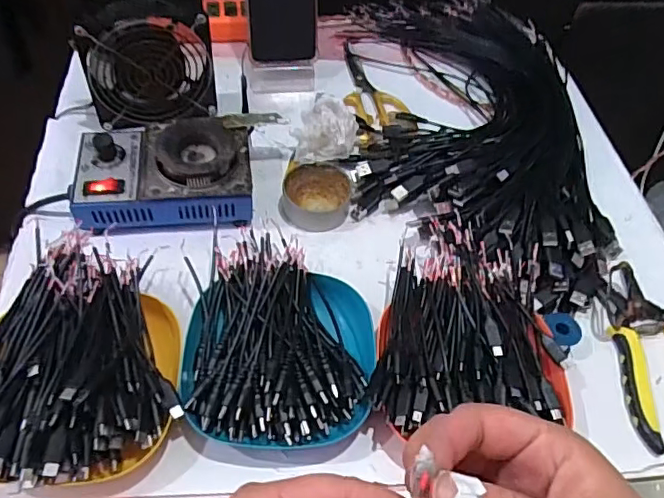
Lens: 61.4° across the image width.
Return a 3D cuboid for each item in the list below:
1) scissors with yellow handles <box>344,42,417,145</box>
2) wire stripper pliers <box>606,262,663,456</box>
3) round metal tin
[{"bbox_3d":[0.042,-0.187,0.638,0.069,0.012,0.174,-10,56,-13],"label":"scissors with yellow handles"},{"bbox_3d":[0.286,0.085,0.460,0.114,0.011,0.156,3,54,-4],"label":"wire stripper pliers"},{"bbox_3d":[-0.014,-0.049,0.525,0.061,0.019,0.064,3,54,-4],"label":"round metal tin"}]

